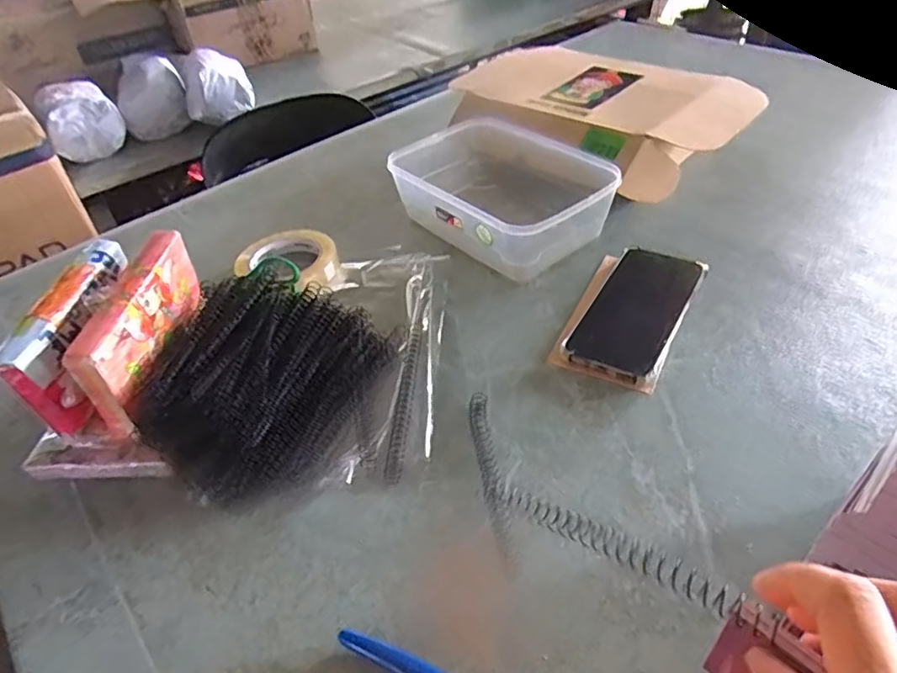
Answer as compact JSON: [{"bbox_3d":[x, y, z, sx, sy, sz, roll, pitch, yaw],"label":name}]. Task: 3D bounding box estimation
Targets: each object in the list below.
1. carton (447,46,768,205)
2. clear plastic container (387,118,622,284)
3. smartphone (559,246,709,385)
[{"bbox_3d":[0.190,-0.280,0.764,0.239,0.084,0.336,-30,47,-26],"label":"carton"},{"bbox_3d":[0.059,-0.162,0.651,0.169,0.064,0.241,-28,47,-21],"label":"clear plastic container"},{"bbox_3d":[0.168,-0.025,0.529,0.079,0.013,0.160,16,51,30],"label":"smartphone"}]

